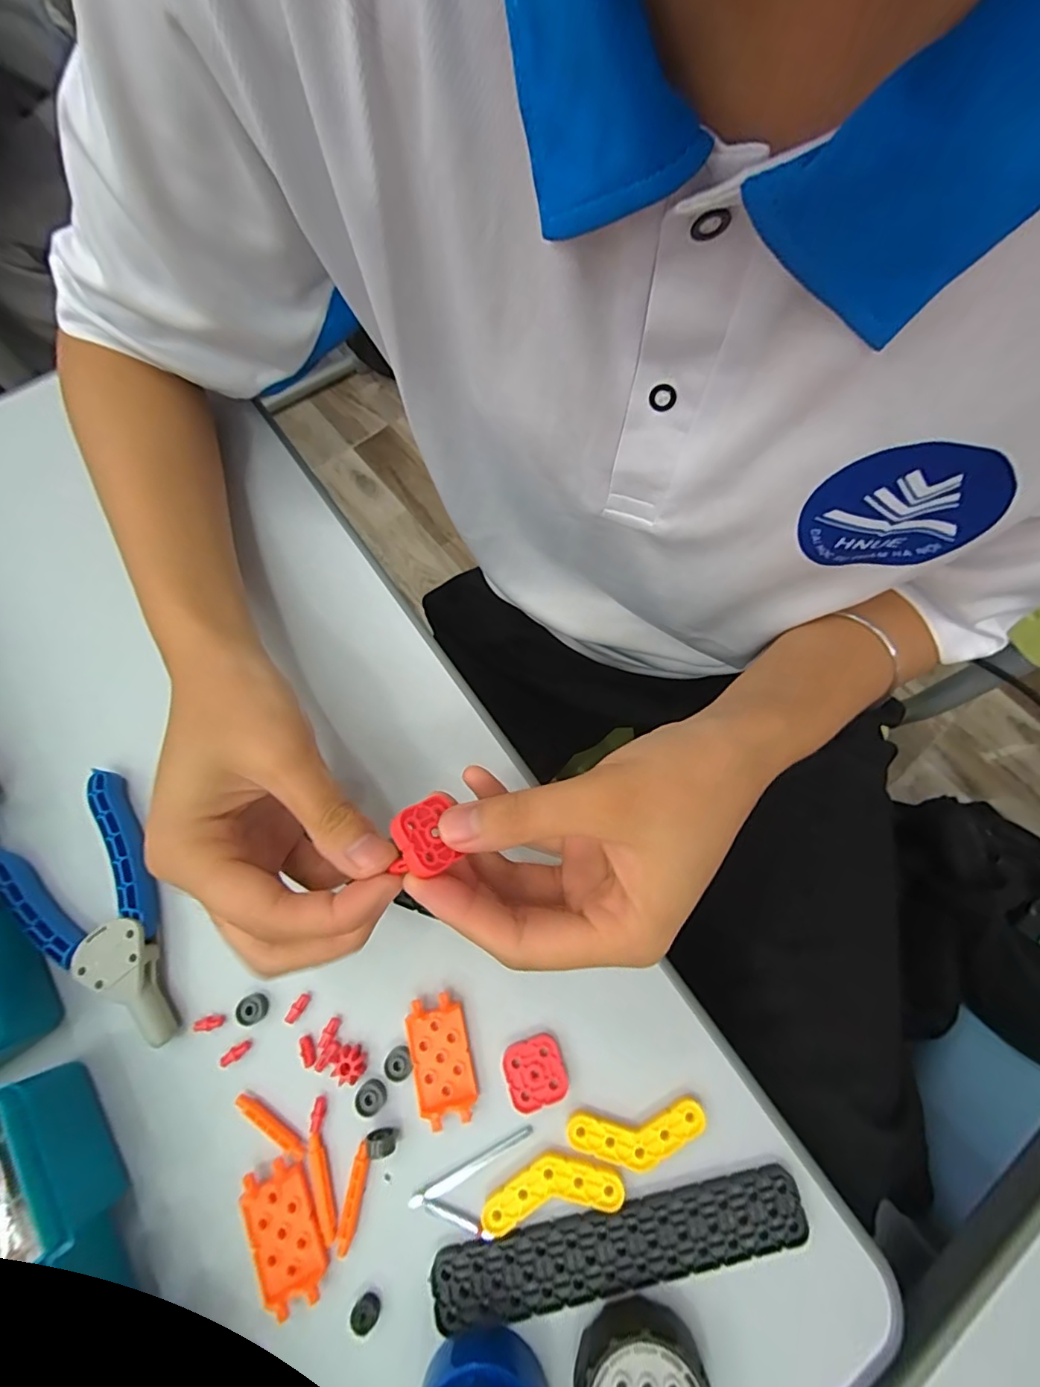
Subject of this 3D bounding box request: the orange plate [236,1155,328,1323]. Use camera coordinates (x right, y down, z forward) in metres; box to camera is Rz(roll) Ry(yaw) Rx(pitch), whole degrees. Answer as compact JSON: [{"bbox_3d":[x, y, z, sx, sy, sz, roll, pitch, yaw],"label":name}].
[{"bbox_3d":[-0.097,0.221,0.212,0.027,0.008,0.047,-27,73,-9],"label":"orange plate"}]

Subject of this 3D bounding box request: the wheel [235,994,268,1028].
[{"bbox_3d":[-0.123,0.146,0.238,0.013,0.004,0.013,0,71,0],"label":"wheel"}]

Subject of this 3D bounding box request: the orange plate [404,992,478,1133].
[{"bbox_3d":[-0.035,0.162,0.229,0.025,0.005,0.048,-13,71,-5],"label":"orange plate"}]

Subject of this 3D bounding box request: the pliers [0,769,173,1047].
[{"bbox_3d":[-0.200,0.107,0.246,0.068,0.014,0.124,-36,75,-12],"label":"pliers"}]

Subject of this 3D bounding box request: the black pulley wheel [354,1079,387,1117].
[{"bbox_3d":[-0.065,0.177,0.226,0.012,0.004,0.013,0,71,0],"label":"black pulley wheel"}]

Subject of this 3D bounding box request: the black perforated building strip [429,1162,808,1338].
[{"bbox_3d":[0.039,0.222,0.209,0.148,0.005,0.030,-11,71,-4],"label":"black perforated building strip"}]

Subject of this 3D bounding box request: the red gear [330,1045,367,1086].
[{"bbox_3d":[-0.077,0.165,0.230,0.015,0.007,0.014,0,71,0],"label":"red gear"}]

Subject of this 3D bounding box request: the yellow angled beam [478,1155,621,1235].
[{"bbox_3d":[0.013,0.206,0.216,0.058,0.004,0.021,-10,71,-4],"label":"yellow angled beam"}]

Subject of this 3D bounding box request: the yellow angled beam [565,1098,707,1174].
[{"bbox_3d":[0.050,0.189,0.220,0.058,0.004,0.021,-6,71,-2],"label":"yellow angled beam"}]

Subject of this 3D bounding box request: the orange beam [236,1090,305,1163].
[{"bbox_3d":[-0.108,0.188,0.225,0.037,0.004,0.006,33,74,10],"label":"orange beam"}]

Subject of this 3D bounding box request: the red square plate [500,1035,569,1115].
[{"bbox_3d":[0.006,0.167,0.227,0.026,0.004,0.025,-16,72,-6],"label":"red square plate"}]

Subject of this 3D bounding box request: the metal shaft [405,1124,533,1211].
[{"bbox_3d":[-0.020,0.201,0.219,0.055,0.004,0.006,-25,73,-9],"label":"metal shaft"}]

